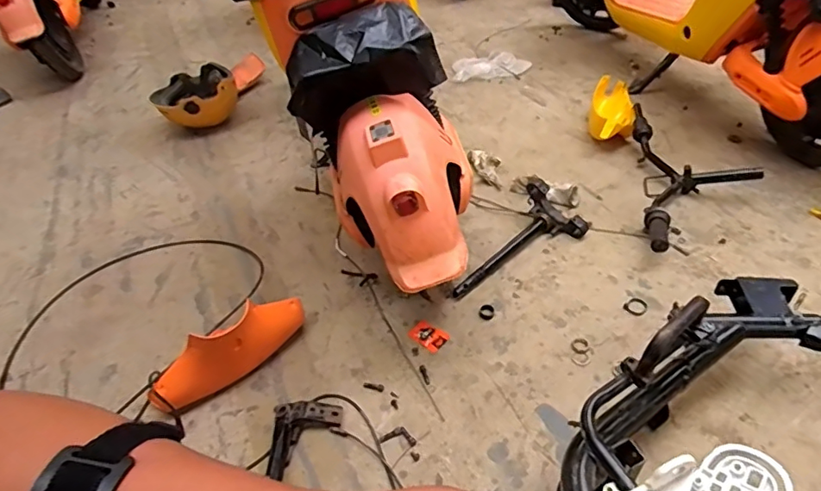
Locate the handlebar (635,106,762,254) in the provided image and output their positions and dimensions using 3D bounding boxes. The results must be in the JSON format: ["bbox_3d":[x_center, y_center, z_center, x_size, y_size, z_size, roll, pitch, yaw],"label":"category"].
[{"bbox_3d":[0.729,-0.165,1.307,0.275,0.084,0.610,7,42,12],"label":"handlebar"}]

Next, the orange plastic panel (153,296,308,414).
[{"bbox_3d":[-0.310,0.180,0.903,0.289,0.132,0.051,-33,49,-30],"label":"orange plastic panel"}]

